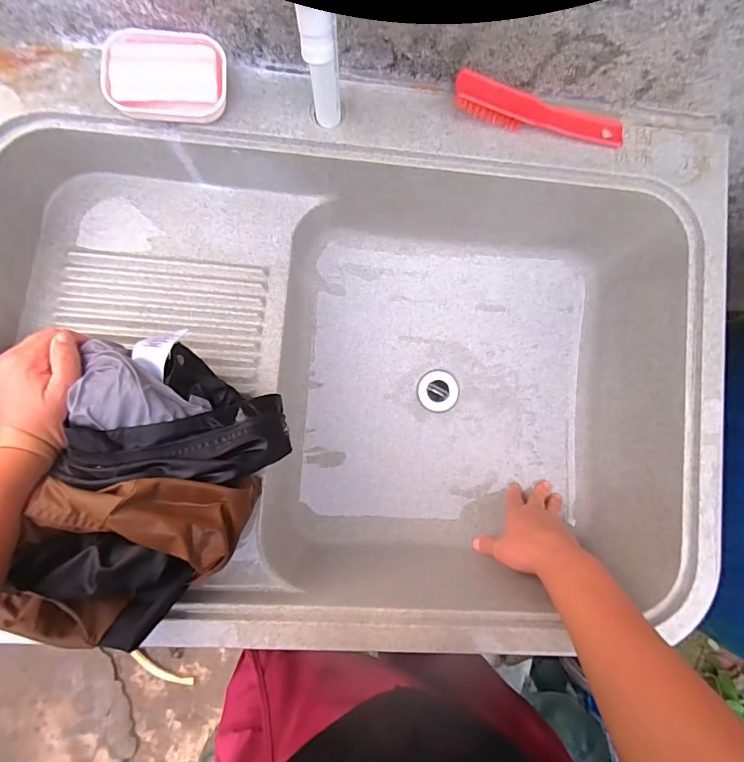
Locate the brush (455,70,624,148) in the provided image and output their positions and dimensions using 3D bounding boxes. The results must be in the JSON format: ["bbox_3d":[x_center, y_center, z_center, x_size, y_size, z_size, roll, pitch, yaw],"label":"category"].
[{"bbox_3d":[0.175,-0.276,0.436,0.187,0.035,0.033,6,85,-3],"label":"brush"}]

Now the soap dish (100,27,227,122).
[{"bbox_3d":[-0.194,-0.289,0.405,0.109,0.018,0.077,2,85,-4],"label":"soap dish"}]

